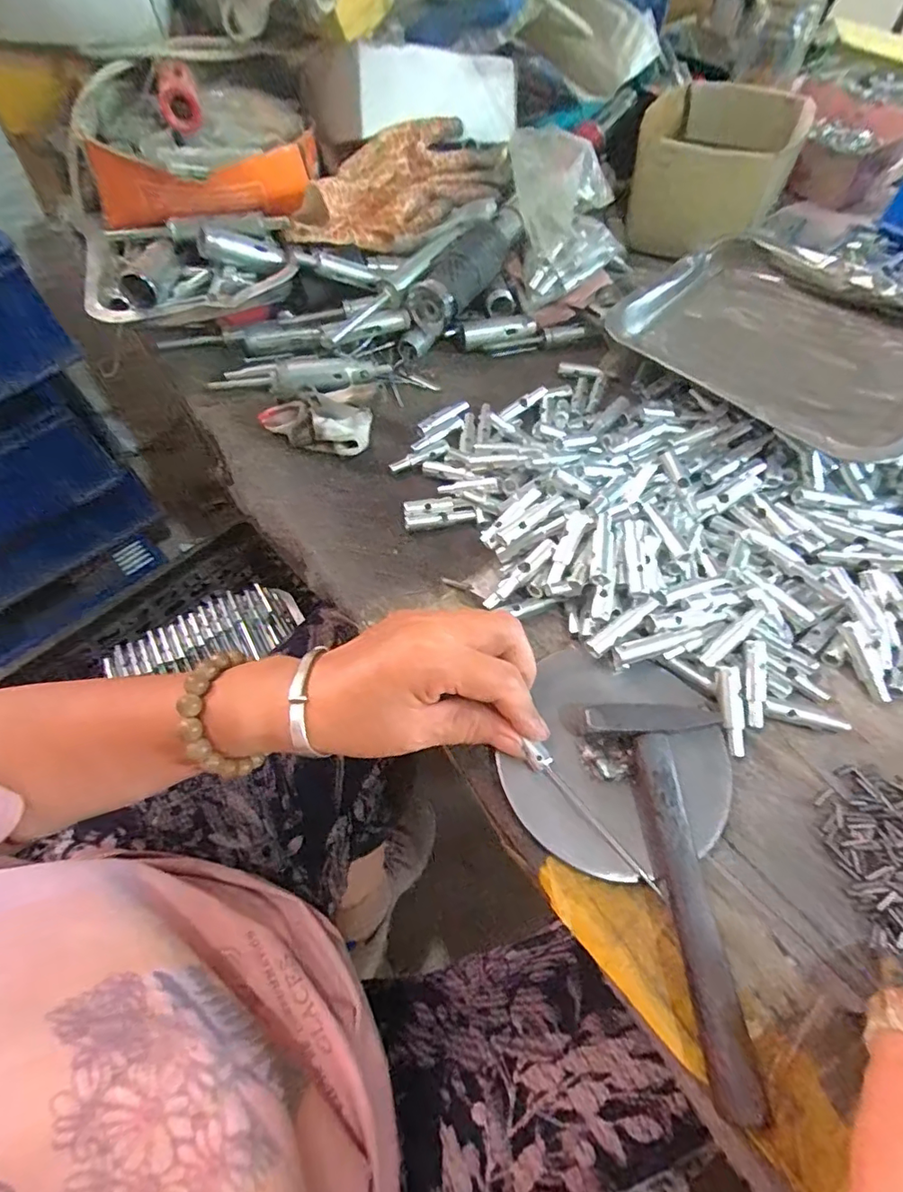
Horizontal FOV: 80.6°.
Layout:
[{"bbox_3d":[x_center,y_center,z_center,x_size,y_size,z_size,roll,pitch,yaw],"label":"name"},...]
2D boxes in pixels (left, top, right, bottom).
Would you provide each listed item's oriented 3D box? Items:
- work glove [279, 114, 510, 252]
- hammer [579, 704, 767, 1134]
[{"bbox_3d":[-0.040,-0.363,0.469,0.225,0.049,0.098,-25,97,-14],"label":"work glove"},{"bbox_3d":[0.125,0.135,0.262,0.069,0.030,0.171,-11,59,-8],"label":"hammer"}]

